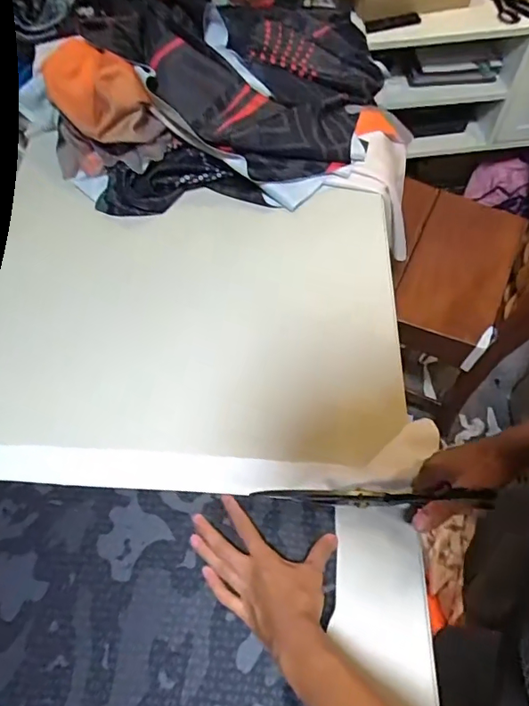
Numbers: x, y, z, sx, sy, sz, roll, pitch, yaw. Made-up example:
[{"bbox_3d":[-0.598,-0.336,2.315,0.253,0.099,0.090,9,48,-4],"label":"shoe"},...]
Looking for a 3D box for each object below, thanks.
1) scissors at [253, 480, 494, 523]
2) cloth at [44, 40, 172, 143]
[{"bbox_3d":[0.109,0.153,0.521,0.237,0.064,0.020,-3,60,19],"label":"scissors"},{"bbox_3d":[-0.260,-0.394,0.750,0.203,0.078,0.107,37,69,19],"label":"cloth"}]

